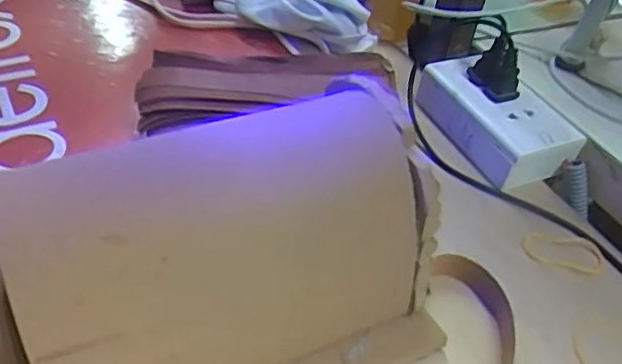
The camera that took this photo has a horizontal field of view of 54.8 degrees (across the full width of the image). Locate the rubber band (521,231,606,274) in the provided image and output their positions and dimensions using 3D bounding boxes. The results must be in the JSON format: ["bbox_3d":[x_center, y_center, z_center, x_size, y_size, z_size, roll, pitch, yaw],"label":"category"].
[{"bbox_3d":[0.171,0.047,0.406,0.054,0.004,0.030,9,42,1],"label":"rubber band"}]

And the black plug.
[{"bbox_3d":[0.143,-0.091,0.469,0.022,0.044,0.045,-15,47,-23],"label":"black plug"}]

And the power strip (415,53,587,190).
[{"bbox_3d":[0.145,-0.052,0.480,0.078,0.038,0.122,-13,46,-21],"label":"power strip"}]

